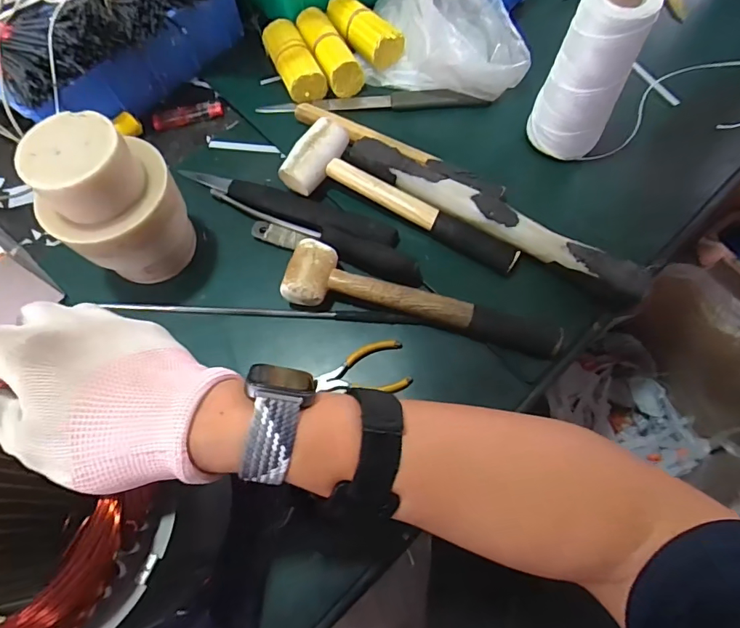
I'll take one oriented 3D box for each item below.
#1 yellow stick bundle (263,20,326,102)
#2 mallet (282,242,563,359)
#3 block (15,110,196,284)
[{"bbox_3d":[-0.096,-0.313,0.566,0.047,0.045,0.124,-23,69,-8],"label":"yellow stick bundle"},{"bbox_3d":[0.048,-0.014,0.428,0.257,0.036,0.061,11,68,6],"label":"mallet"},{"bbox_3d":[-0.226,-0.091,0.422,0.110,0.155,0.094,-42,73,-15],"label":"block"}]

